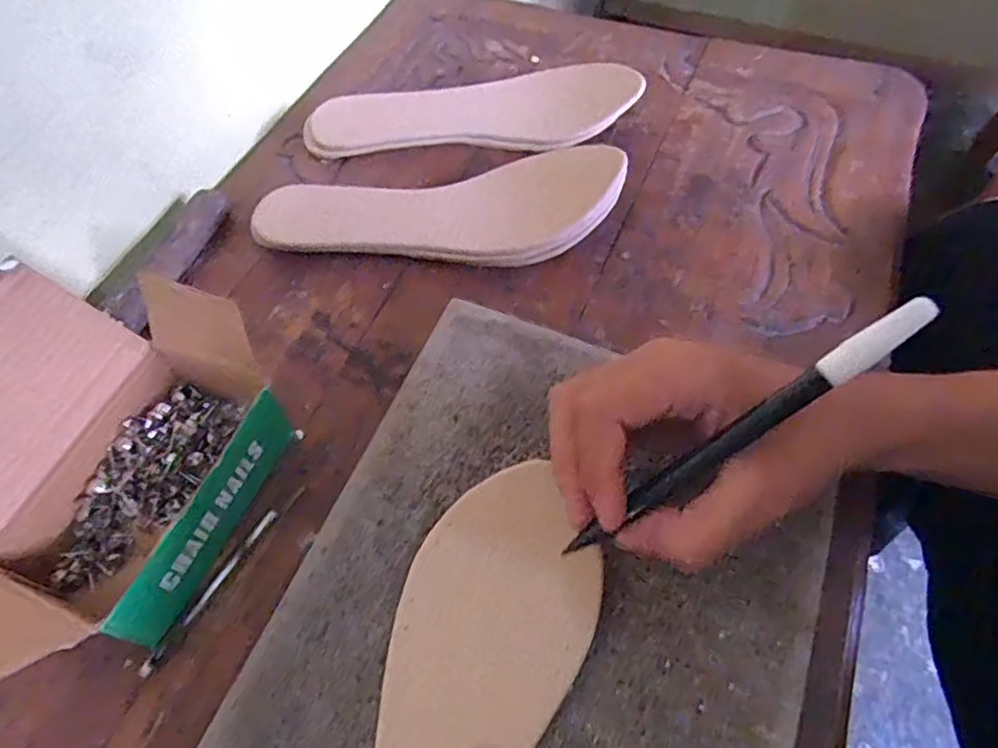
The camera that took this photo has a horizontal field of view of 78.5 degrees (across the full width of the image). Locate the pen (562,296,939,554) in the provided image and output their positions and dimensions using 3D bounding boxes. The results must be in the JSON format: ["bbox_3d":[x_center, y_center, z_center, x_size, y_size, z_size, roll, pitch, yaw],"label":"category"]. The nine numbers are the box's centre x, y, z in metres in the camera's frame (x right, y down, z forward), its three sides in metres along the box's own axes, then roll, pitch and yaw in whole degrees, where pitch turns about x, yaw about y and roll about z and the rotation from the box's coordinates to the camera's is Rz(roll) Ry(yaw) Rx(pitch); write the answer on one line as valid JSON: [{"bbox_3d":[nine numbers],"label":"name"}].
[{"bbox_3d":[0.083,0.022,0.215,0.144,0.007,0.011,-40,60,16],"label":"pen"}]

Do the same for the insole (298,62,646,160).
[{"bbox_3d":[-0.021,-0.192,0.442,0.231,0.031,0.083,-13,60,-7],"label":"insole"}]

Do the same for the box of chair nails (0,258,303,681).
[{"bbox_3d":[-0.186,0.041,0.272,0.121,0.096,0.162,20,62,12],"label":"box of chair nails"}]

